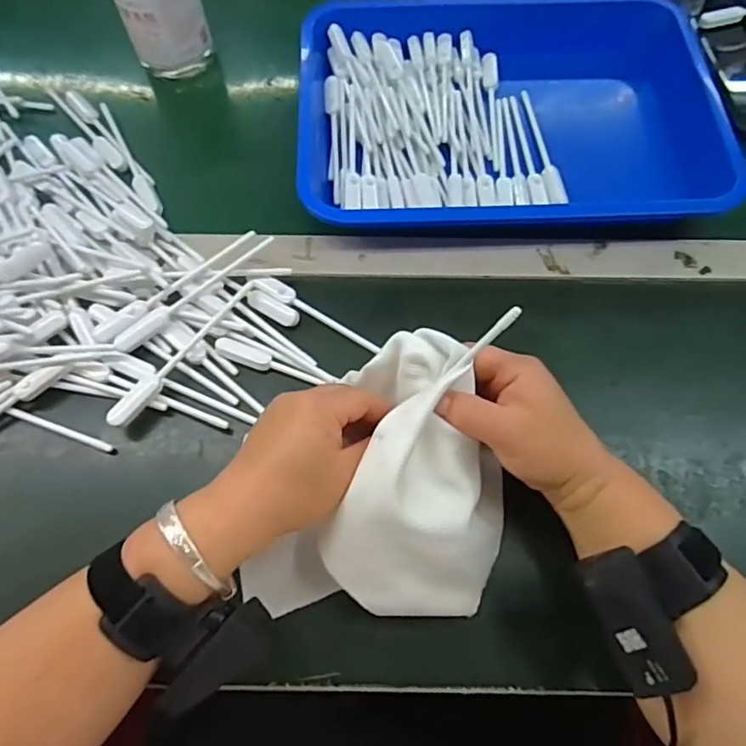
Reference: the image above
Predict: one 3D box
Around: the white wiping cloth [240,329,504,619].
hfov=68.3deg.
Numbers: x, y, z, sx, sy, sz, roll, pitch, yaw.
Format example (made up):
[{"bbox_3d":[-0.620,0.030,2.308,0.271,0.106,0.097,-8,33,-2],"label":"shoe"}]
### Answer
[{"bbox_3d":[0.019,0.078,0.333,0.131,0.094,0.174,27,69,10],"label":"white wiping cloth"}]

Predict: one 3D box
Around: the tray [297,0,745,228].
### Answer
[{"bbox_3d":[0.119,-0.248,0.496,0.360,0.044,0.265,-1,67,-1],"label":"tray"}]

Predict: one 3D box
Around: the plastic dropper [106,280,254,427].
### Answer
[{"bbox_3d":[-0.140,-0.017,0.408,0.014,0.013,0.142,33,71,12],"label":"plastic dropper"}]

